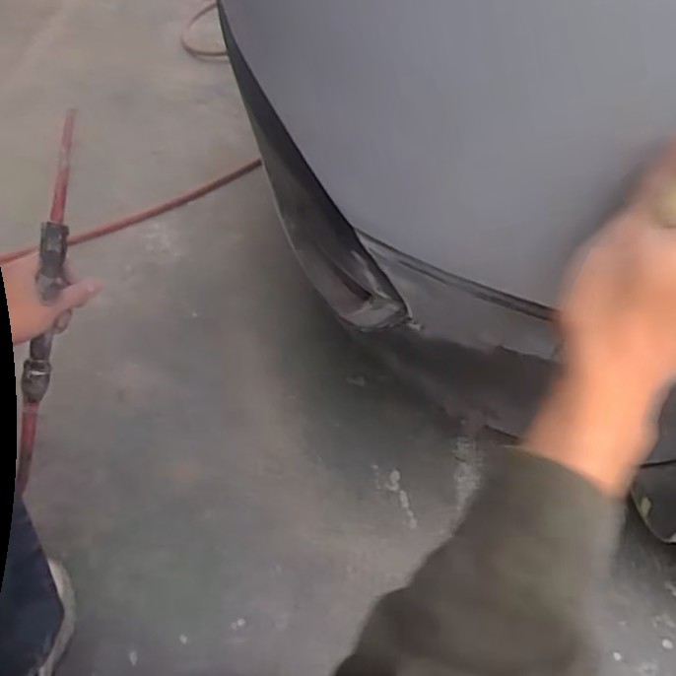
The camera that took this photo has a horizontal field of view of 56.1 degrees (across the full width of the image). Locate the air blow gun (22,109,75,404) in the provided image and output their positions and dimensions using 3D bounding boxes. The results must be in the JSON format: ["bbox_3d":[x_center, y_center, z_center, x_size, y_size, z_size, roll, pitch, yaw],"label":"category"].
[{"bbox_3d":[-0.279,-0.058,0.619,0.041,0.303,0.034,28,25,21],"label":"air blow gun"}]

